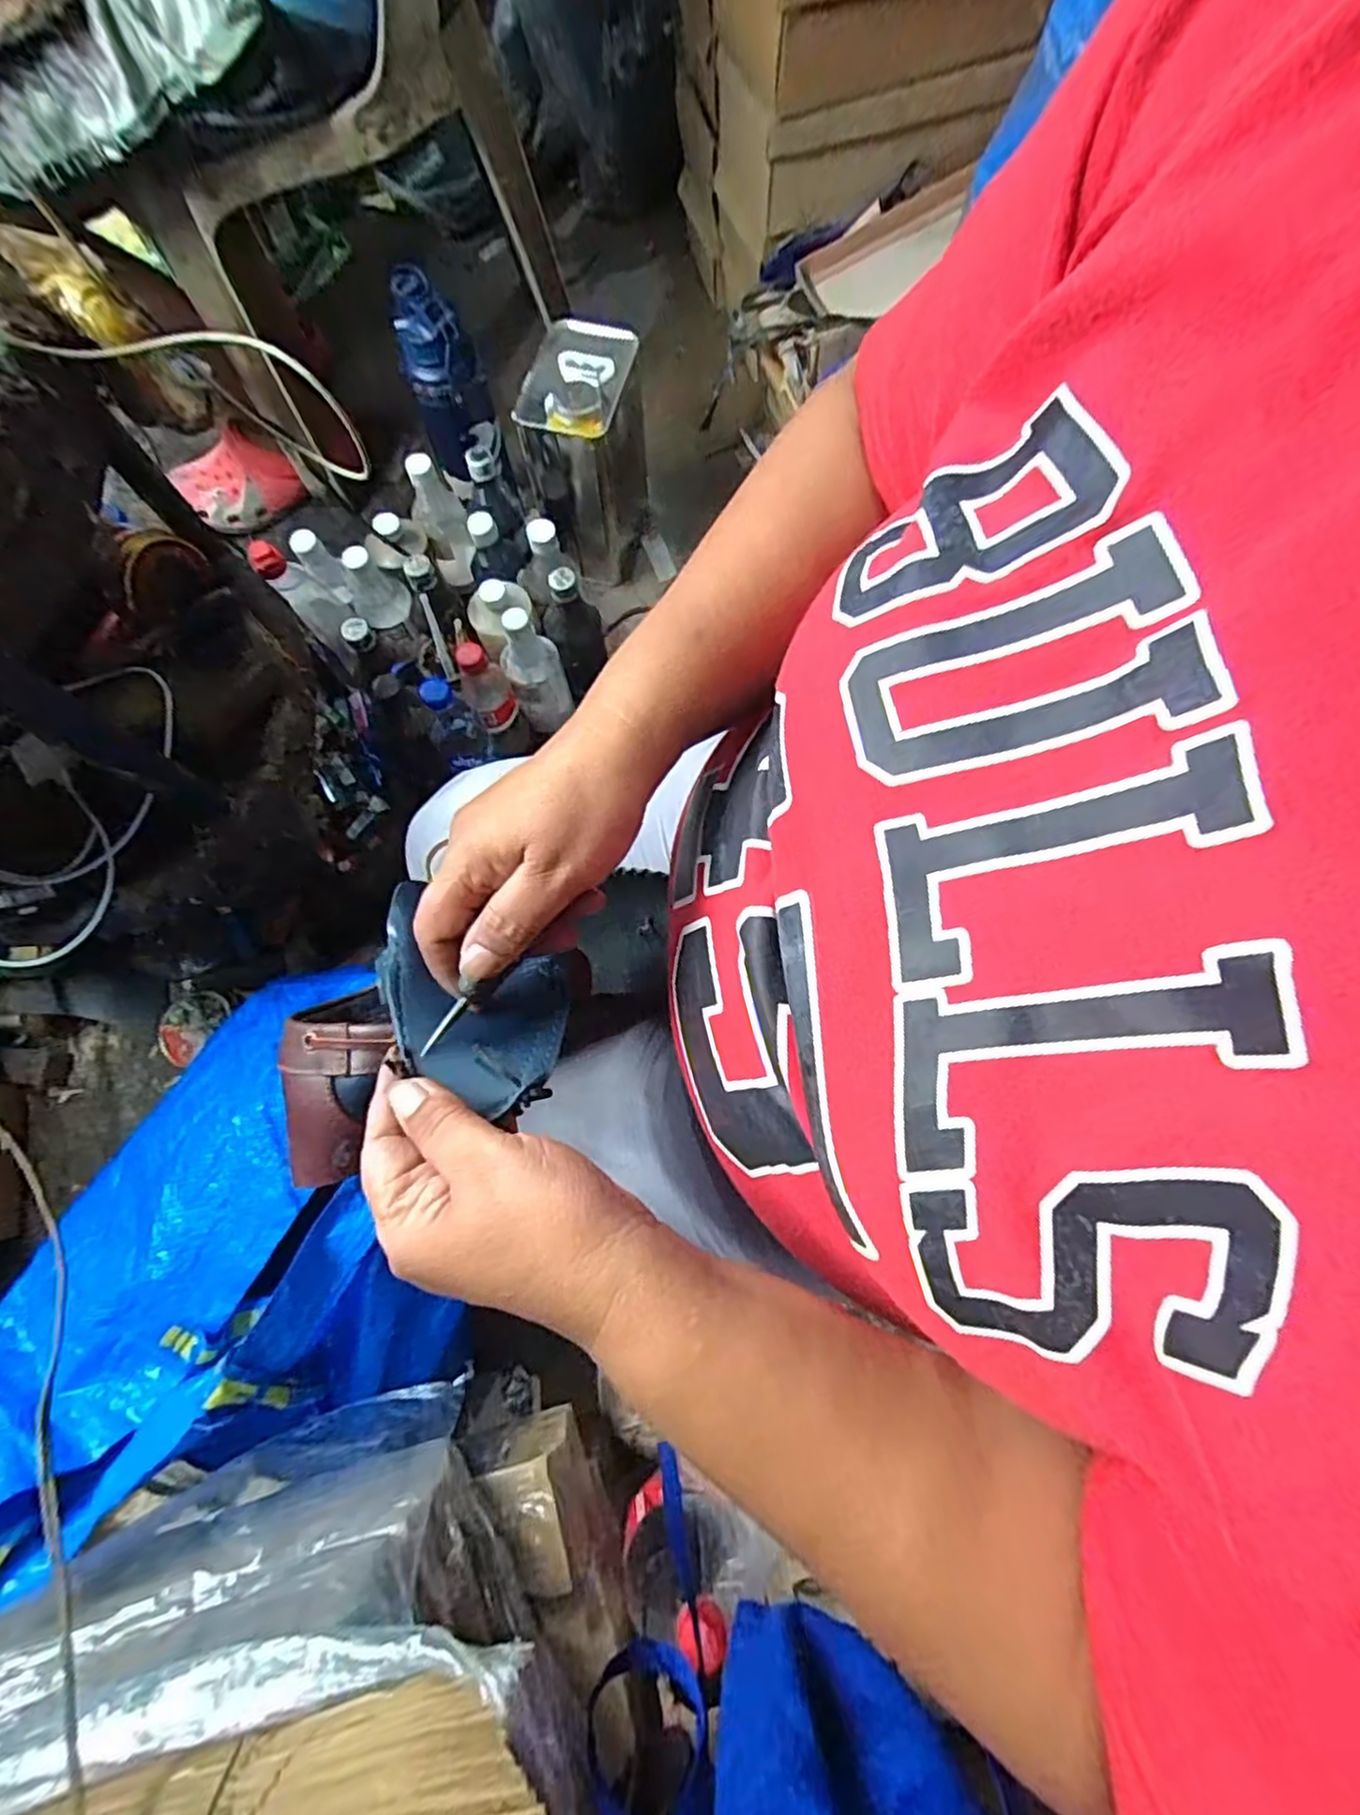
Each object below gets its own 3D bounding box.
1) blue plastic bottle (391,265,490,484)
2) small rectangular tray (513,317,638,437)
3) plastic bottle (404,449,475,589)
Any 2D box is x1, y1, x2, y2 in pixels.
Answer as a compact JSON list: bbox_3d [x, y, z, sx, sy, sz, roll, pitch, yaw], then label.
[{"bbox_3d":[-0.273,-0.598,0.814,0.068,0.203,0.070,26,77,7],"label":"blue plastic bottle"},{"bbox_3d":[-0.116,-0.598,0.786,0.105,0.025,0.150,17,76,5],"label":"small rectangular tray"},{"bbox_3d":[-0.299,-0.482,0.873,0.056,0.161,0.053,-12,76,-3],"label":"plastic bottle"}]

